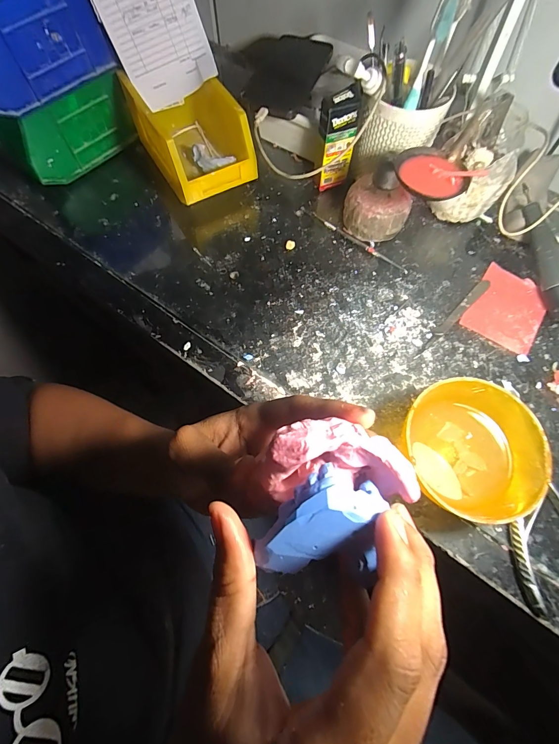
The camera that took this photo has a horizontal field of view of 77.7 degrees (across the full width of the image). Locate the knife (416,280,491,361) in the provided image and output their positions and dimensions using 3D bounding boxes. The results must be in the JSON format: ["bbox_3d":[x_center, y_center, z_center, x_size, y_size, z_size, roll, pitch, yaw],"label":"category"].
[{"bbox_3d":[0.196,-0.062,0.392,0.140,0.004,0.011,-41,73,-16],"label":"knife"}]

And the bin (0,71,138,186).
[{"bbox_3d":[-0.288,-0.330,0.457,0.102,0.090,0.152,39,72,15],"label":"bin"}]

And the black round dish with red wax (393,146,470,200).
[{"bbox_3d":[0.148,-0.195,0.339,0.067,0.008,0.066,0,67,0],"label":"black round dish with red wax"}]

